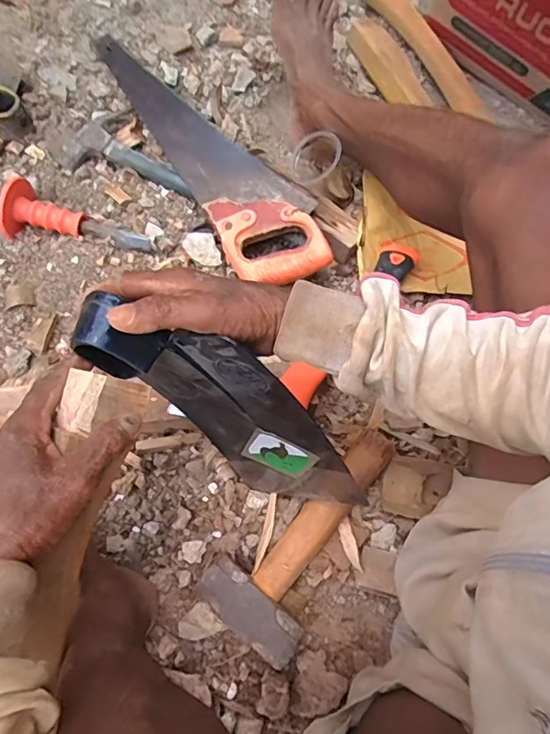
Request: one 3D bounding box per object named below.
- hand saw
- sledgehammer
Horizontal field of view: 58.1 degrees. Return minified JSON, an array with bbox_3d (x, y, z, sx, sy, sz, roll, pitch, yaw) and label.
[{"bbox_3d":[-0.088,-0.306,0.666,0.119,0.030,0.477,-28,72,-12],"label":"hand saw"},{"bbox_3d":[0.031,0.162,0.514,0.104,0.035,0.240,34,72,11],"label":"sledgehammer"}]

